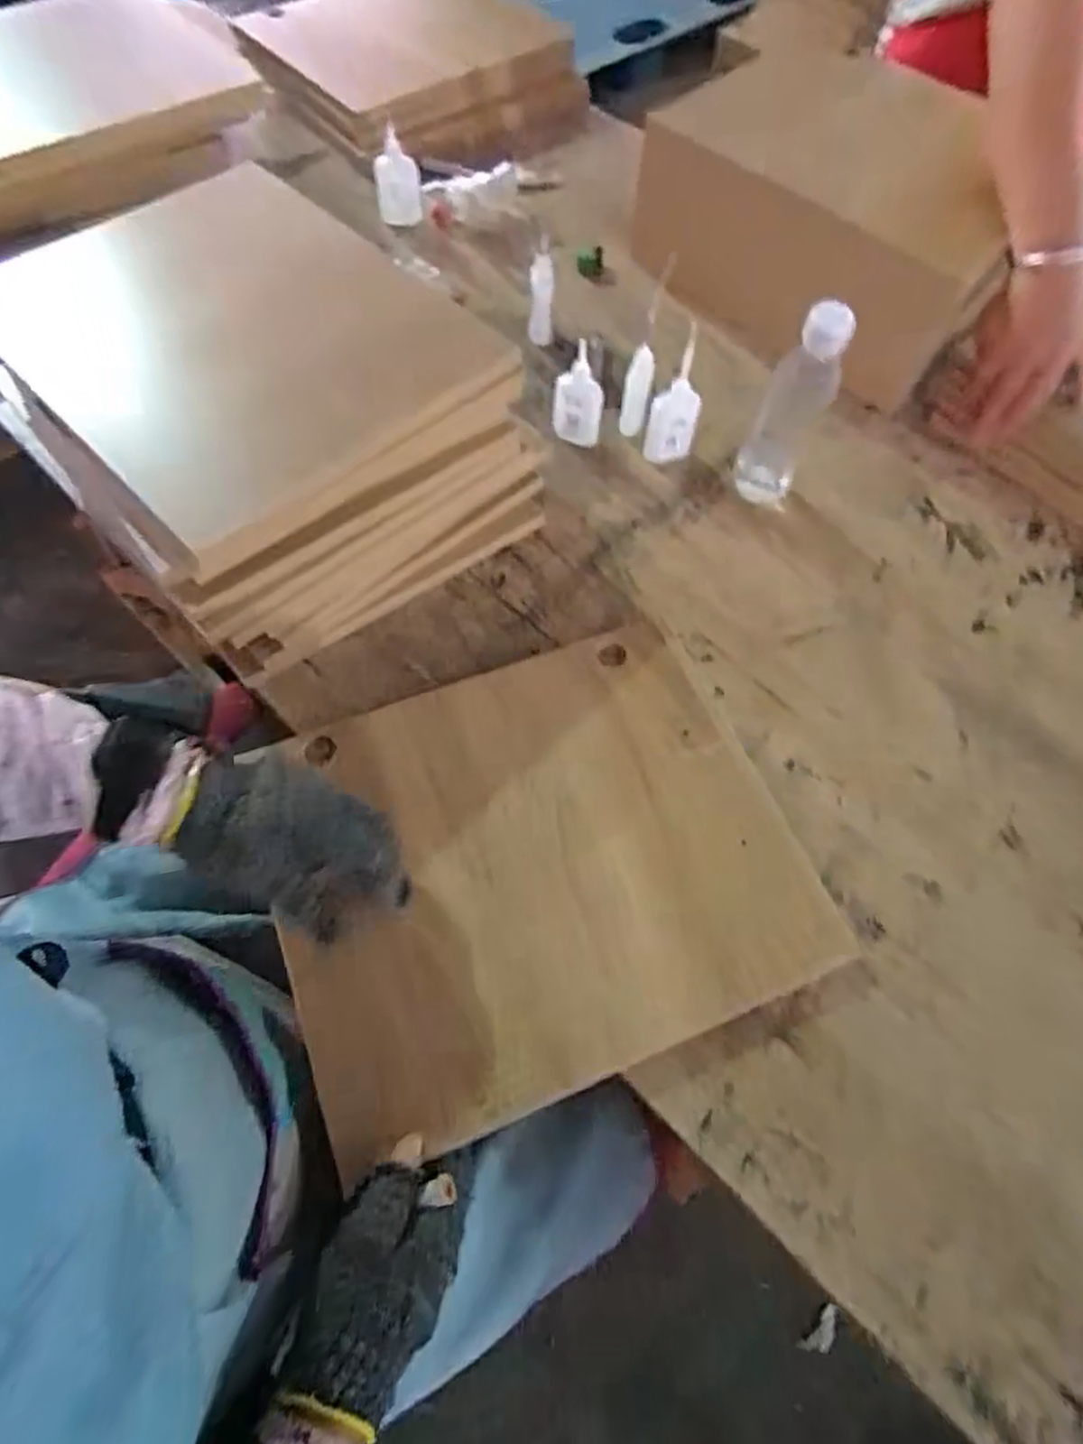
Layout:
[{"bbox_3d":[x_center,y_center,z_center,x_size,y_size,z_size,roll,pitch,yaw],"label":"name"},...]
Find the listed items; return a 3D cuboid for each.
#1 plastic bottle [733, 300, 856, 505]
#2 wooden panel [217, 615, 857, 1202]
[{"bbox_3d":[0.212,-0.266,0.607,0.054,0.187,0.053,11,63,4],"label":"plastic bottle"},{"bbox_3d":[-0.007,0.096,0.509,0.346,0.020,0.297,-19,65,-11],"label":"wooden panel"}]

